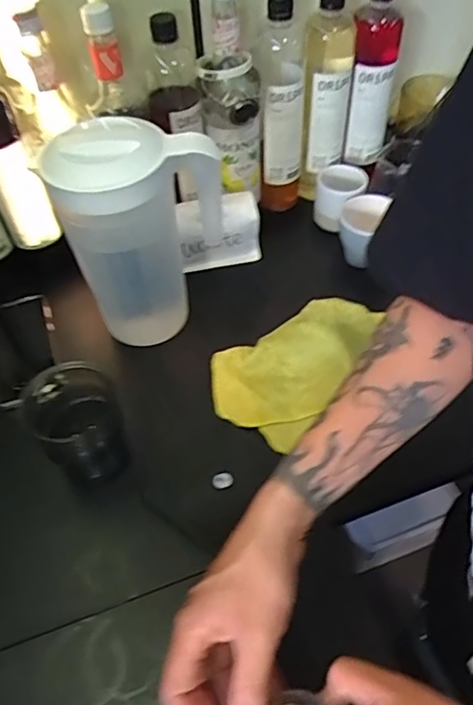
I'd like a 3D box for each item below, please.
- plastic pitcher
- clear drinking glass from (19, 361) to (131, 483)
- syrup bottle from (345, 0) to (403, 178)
[{"bbox_3d":[-0.091,-0.112,0.578,0.159,0.244,0.095,-6,51,-2],"label":"plastic pitcher"},{"bbox_3d":[-0.158,0.070,0.536,0.086,0.108,0.102,-26,54,-17],"label":"clear drinking glass"},{"bbox_3d":[0.179,-0.357,0.717,0.056,0.224,0.055,18,54,17],"label":"syrup bottle"}]

